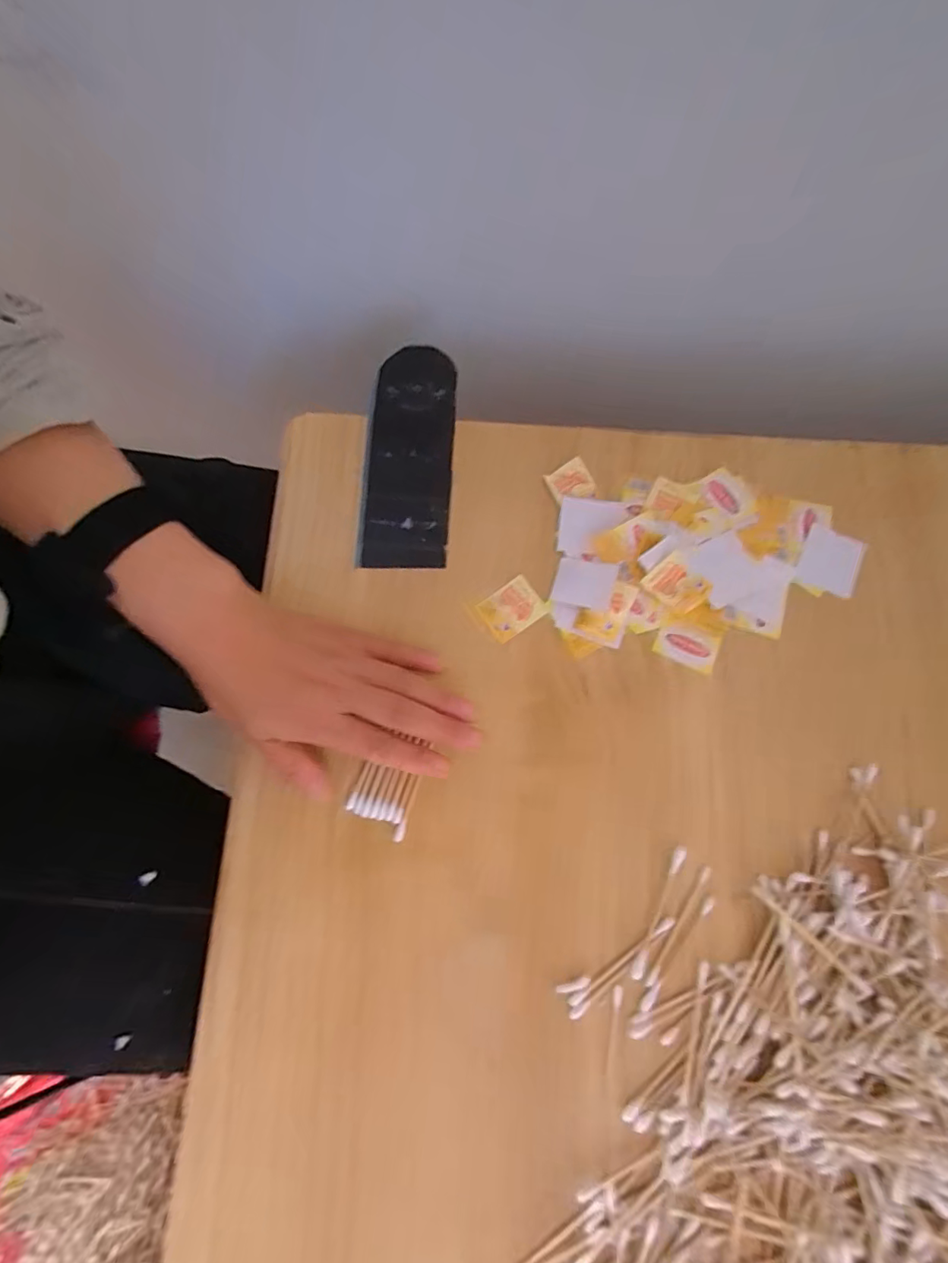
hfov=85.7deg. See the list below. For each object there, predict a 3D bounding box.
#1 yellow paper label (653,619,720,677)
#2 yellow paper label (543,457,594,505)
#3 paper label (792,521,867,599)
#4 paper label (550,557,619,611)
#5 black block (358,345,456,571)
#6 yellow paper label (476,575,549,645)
[{"bbox_3d":[0.137,0.009,0.327,0.039,0.004,0.026,22,77,6],"label":"yellow paper label"},{"bbox_3d":[0.066,-0.102,0.351,0.030,0.007,0.025,-28,78,-6],"label":"yellow paper label"},{"bbox_3d":[0.237,-0.046,0.340,0.041,0.006,0.042,23,82,3],"label":"paper label"},{"bbox_3d":[0.072,-0.032,0.331,0.037,0.005,0.032,15,77,4],"label":"paper label"},{"bbox_3d":[-0.045,-0.129,0.363,0.060,0.015,0.177,2,76,1],"label":"black block"},{"bbox_3d":[0.025,-0.015,0.331,0.037,0.004,0.030,-34,78,-7],"label":"yellow paper label"}]

